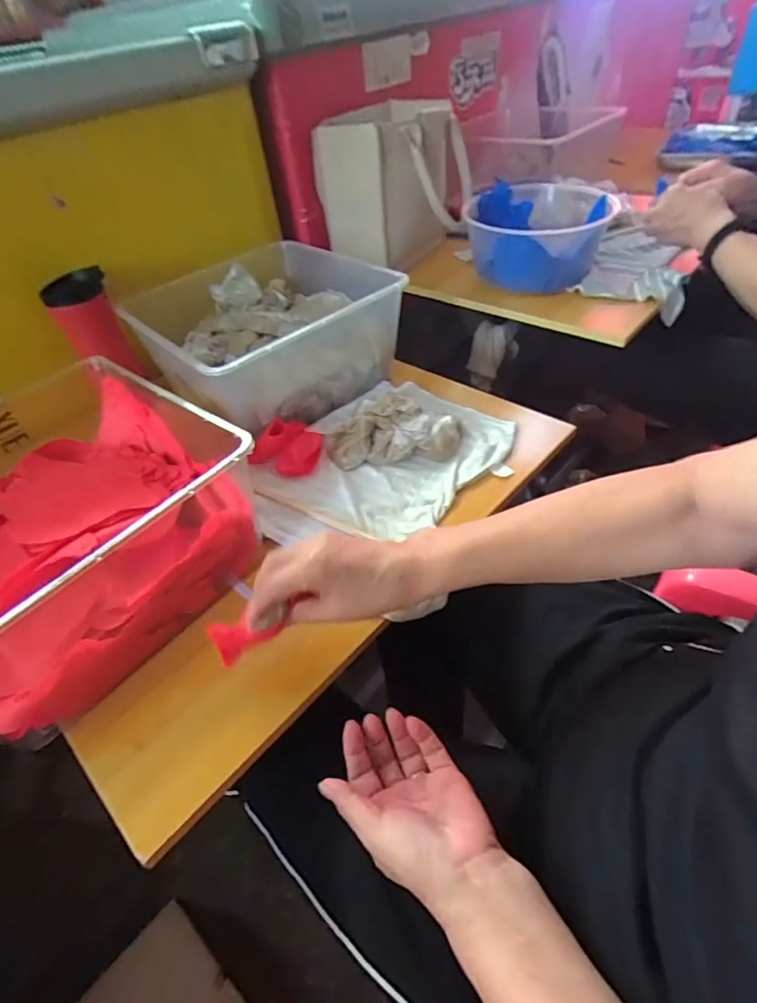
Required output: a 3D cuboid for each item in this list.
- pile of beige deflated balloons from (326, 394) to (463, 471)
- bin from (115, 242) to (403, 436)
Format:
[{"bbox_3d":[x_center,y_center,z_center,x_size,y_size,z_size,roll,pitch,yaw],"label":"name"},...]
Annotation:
[{"bbox_3d":[0.015,-0.090,0.610,0.165,0.041,0.086,-3,45,5],"label":"pile of beige deflated balloons"},{"bbox_3d":[-0.159,-0.239,0.712,0.296,0.130,0.318,-35,51,-25],"label":"bin"}]

